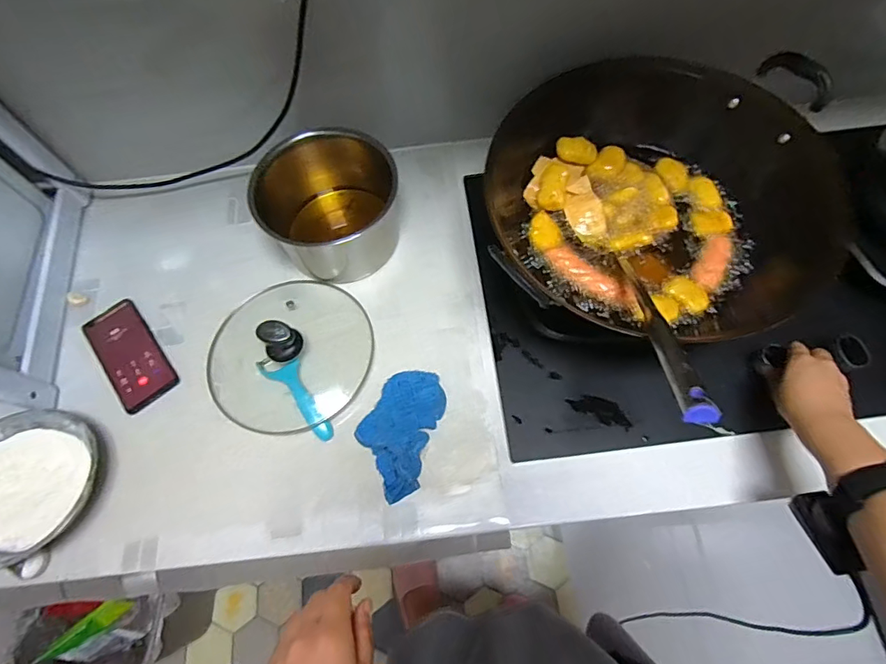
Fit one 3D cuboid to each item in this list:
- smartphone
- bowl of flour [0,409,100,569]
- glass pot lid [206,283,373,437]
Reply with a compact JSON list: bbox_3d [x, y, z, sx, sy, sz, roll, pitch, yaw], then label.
[{"bbox_3d":[-0.438,0.029,0.658,0.076,0.013,0.163,-36,70,-12],"label":"smartphone"},{"bbox_3d":[-0.503,0.184,0.565,0.169,0.073,0.173,-1,67,2],"label":"bowl of flour"},{"bbox_3d":[-0.207,0.018,0.621,0.215,0.069,0.209,-1,67,2],"label":"glass pot lid"}]

